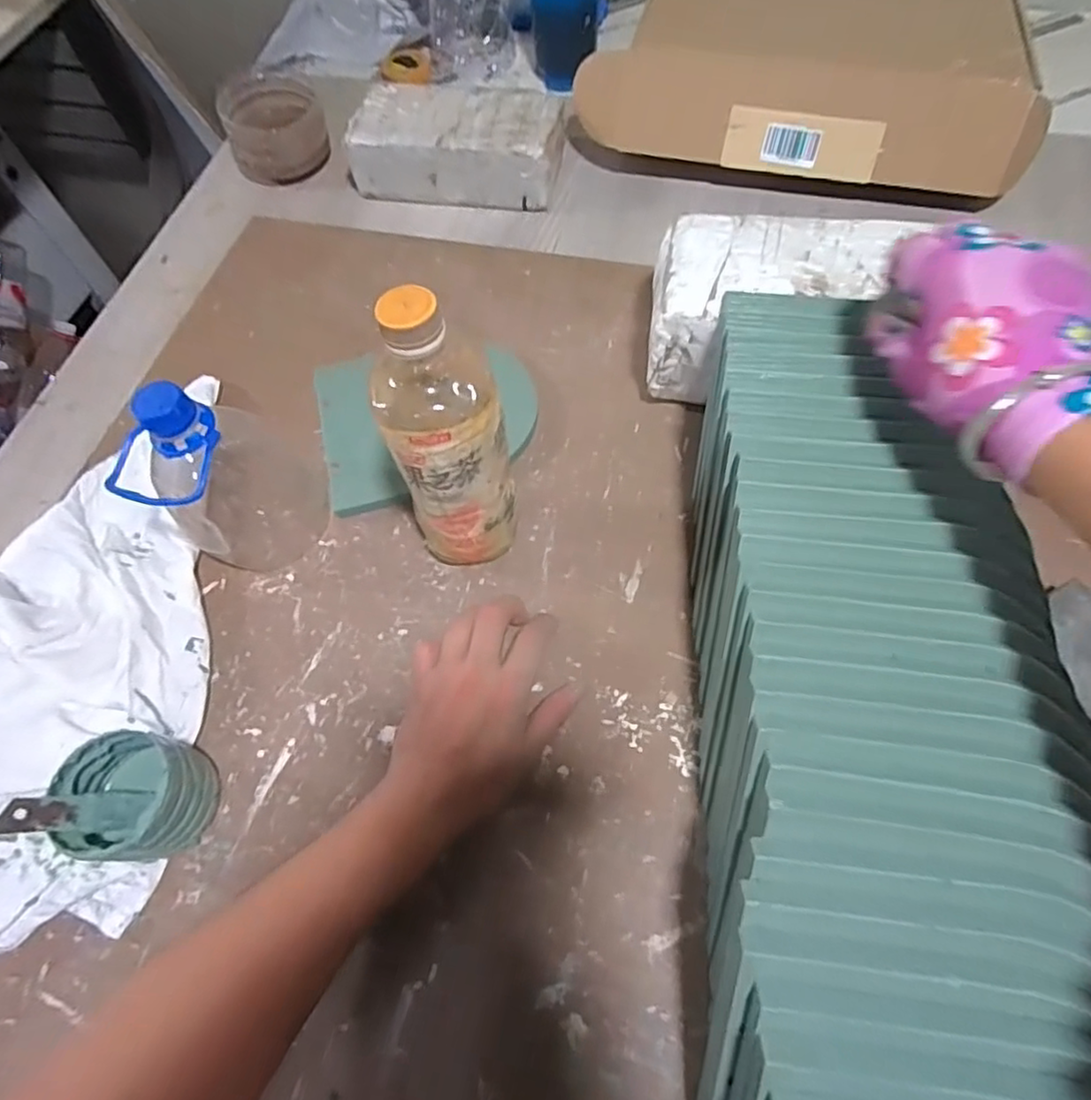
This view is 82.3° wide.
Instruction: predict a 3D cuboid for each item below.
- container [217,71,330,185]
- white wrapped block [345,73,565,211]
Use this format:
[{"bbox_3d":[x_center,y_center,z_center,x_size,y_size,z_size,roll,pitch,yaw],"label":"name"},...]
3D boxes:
[{"bbox_3d":[-0.285,-0.451,0.659,0.105,0.068,0.102,-16,64,-5],"label":"container"},{"bbox_3d":[-0.086,-0.404,0.627,0.205,0.067,0.099,6,64,5],"label":"white wrapped block"}]

